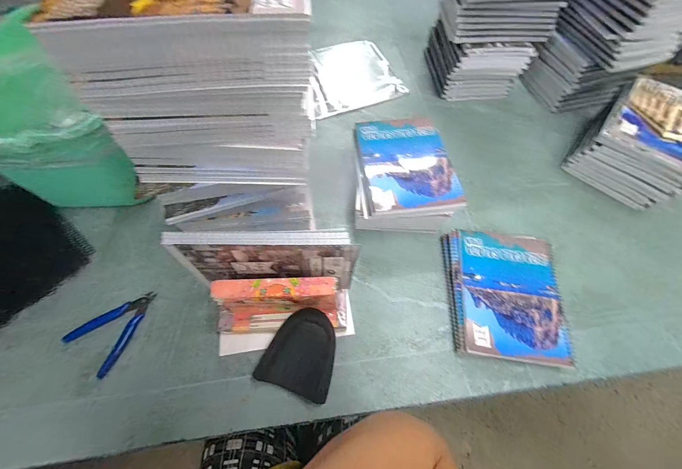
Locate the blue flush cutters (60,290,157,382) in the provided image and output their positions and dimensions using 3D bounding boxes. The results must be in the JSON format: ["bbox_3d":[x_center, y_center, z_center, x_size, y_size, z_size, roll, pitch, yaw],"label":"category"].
[{"bbox_3d":[-0.328,0.134,0.443,0.084,0.010,0.118,36,68,17],"label":"blue flush cutters"}]

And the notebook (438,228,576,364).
[{"bbox_3d":[0.247,0.087,0.459,0.160,0.034,0.196,5,63,3],"label":"notebook"}]

